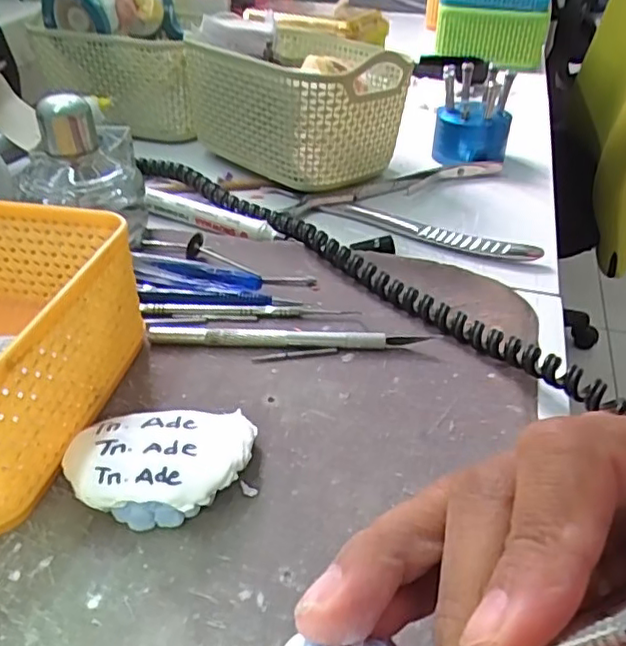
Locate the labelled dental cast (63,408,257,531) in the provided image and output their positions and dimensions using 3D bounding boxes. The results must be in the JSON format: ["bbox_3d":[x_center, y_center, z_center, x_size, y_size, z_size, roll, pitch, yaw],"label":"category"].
[{"bbox_3d":[-0.057,0.052,0.231,0.066,0.019,0.049,1,36,-1],"label":"labelled dental cast"}]

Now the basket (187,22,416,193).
[{"bbox_3d":[-0.010,-0.166,0.471,0.119,0.084,0.153,-28,48,-35],"label":"basket"}]

